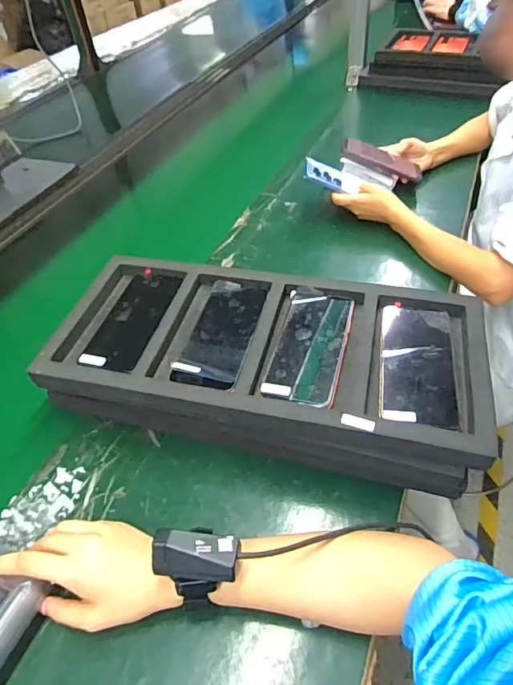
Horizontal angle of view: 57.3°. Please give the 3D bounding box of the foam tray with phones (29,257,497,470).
[{"bbox_3d":[0.008,0.000,0.546,0.478,0.040,0.223,7,47,14],"label":"foam tray with phones"}]

